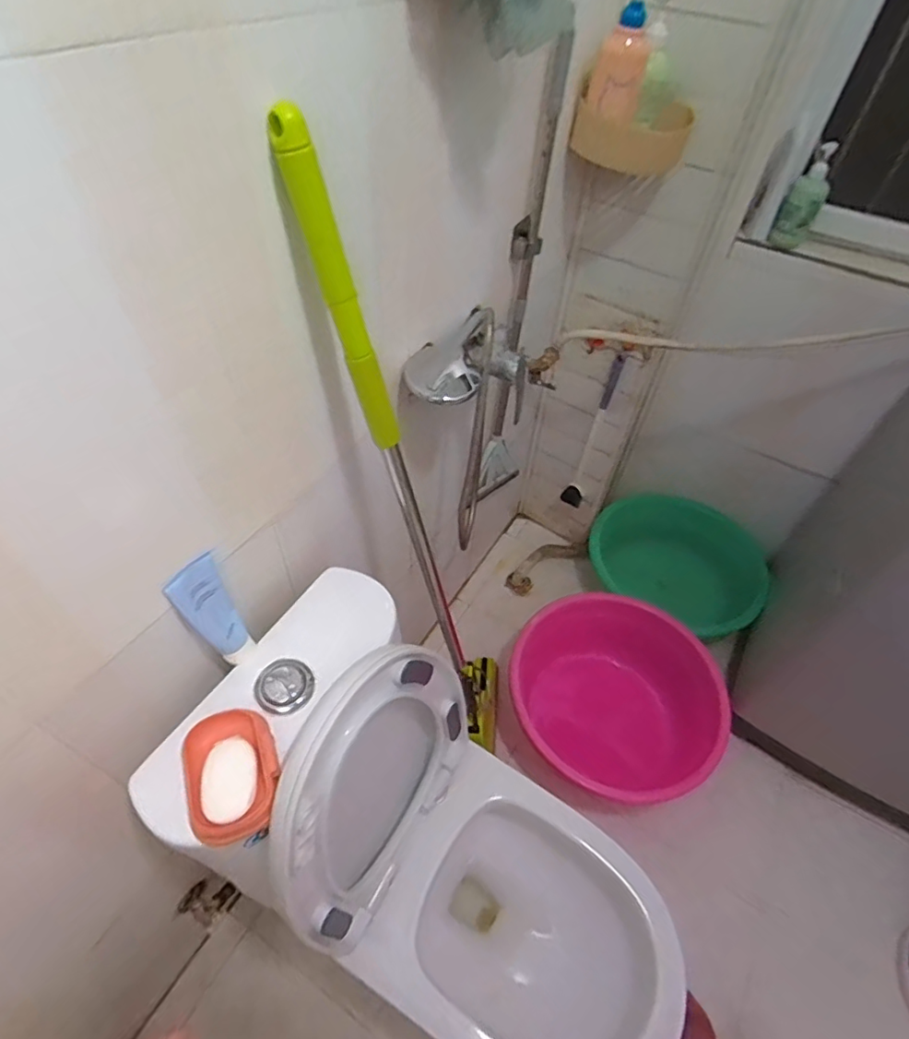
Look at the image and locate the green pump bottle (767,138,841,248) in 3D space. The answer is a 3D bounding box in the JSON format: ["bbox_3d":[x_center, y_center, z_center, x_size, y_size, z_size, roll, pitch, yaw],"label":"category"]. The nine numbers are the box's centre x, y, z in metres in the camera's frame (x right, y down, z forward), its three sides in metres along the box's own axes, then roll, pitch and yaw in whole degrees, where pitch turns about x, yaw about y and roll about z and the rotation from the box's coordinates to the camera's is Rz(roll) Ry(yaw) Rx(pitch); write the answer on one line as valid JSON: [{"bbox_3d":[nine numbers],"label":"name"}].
[{"bbox_3d":[0.714,-0.648,1.119,0.071,0.170,0.061,35,55,23],"label":"green pump bottle"}]

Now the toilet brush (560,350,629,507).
[{"bbox_3d":[0.357,-0.208,1.431,0.065,0.456,0.068,17,50,10],"label":"toilet brush"}]

